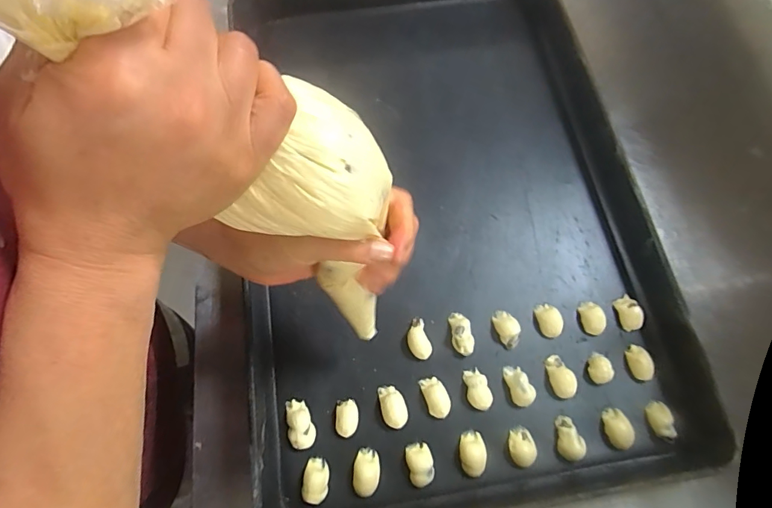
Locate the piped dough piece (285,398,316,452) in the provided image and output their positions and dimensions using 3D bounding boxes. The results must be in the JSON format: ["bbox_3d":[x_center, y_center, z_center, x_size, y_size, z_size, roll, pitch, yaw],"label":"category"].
[{"bbox_3d":[-0.077,0.150,0.392,0.022,0.011,0.042,-21,70,-9],"label":"piped dough piece"}]

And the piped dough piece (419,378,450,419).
[{"bbox_3d":[0.046,0.131,0.406,0.021,0.012,0.037,-17,70,-7],"label":"piped dough piece"}]

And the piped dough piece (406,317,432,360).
[{"bbox_3d":[0.030,0.081,0.423,0.020,0.009,0.038,-14,69,-6],"label":"piped dough piece"}]

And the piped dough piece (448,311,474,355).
[{"bbox_3d":[0.073,0.076,0.426,0.020,0.016,0.042,-7,69,-3],"label":"piped dough piece"}]

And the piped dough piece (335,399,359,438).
[{"bbox_3d":[-0.035,0.147,0.398,0.021,0.008,0.031,-2,68,-1],"label":"piped dough piece"}]

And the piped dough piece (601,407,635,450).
[{"bbox_3d":[0.209,0.157,0.400,0.022,0.012,0.034,-19,70,-8],"label":"piped dough piece"}]

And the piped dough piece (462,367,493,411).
[{"bbox_3d":[0.085,0.125,0.410,0.022,0.013,0.036,-6,69,-3],"label":"piped dough piece"}]

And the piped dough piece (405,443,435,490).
[{"bbox_3d":[0.030,0.183,0.385,0.022,0.013,0.034,-9,69,-4],"label":"piped dough piece"}]

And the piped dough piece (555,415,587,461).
[{"bbox_3d":[0.164,0.164,0.394,0.021,0.014,0.036,4,68,1],"label":"piped dough piece"}]

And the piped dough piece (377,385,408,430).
[{"bbox_3d":[0.007,0.138,0.401,0.023,0.012,0.038,-16,69,-7],"label":"piped dough piece"}]

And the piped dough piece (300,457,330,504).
[{"bbox_3d":[-0.060,0.192,0.377,0.021,0.010,0.034,2,68,0],"label":"piped dough piece"}]

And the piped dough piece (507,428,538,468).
[{"bbox_3d":[0.120,0.172,0.393,0.024,0.010,0.030,-11,69,-5],"label":"piped dough piece"}]

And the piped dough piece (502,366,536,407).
[{"bbox_3d":[0.123,0.122,0.412,0.021,0.014,0.037,-18,70,-7],"label":"piped dough piece"}]

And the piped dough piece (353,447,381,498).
[{"bbox_3d":[-0.017,0.187,0.381,0.023,0.014,0.037,0,68,-1],"label":"piped dough piece"}]

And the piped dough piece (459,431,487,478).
[{"bbox_3d":[0.076,0.175,0.388,0.022,0.014,0.035,2,68,0],"label":"piped dough piece"}]

